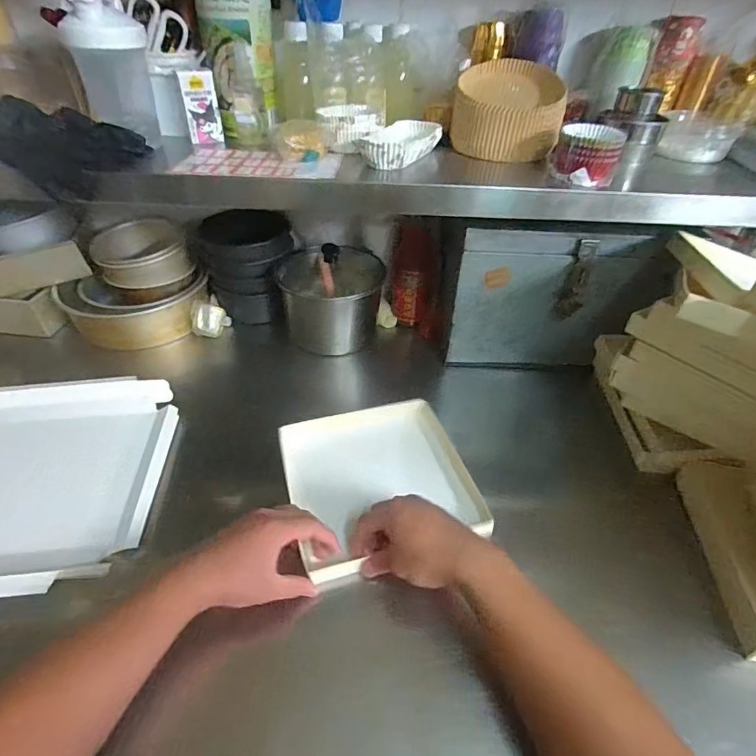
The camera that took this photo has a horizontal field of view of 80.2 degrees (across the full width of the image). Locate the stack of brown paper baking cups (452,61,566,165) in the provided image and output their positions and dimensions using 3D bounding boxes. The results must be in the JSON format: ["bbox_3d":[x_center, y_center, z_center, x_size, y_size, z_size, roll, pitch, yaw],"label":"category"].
[{"bbox_3d":[0.179,-0.373,0.629,0.147,0.091,0.131,10,43,8],"label":"stack of brown paper baking cups"}]

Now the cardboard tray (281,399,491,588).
[{"bbox_3d":[-0.002,0.128,0.578,0.217,0.042,0.205,-12,44,-15],"label":"cardboard tray"}]

